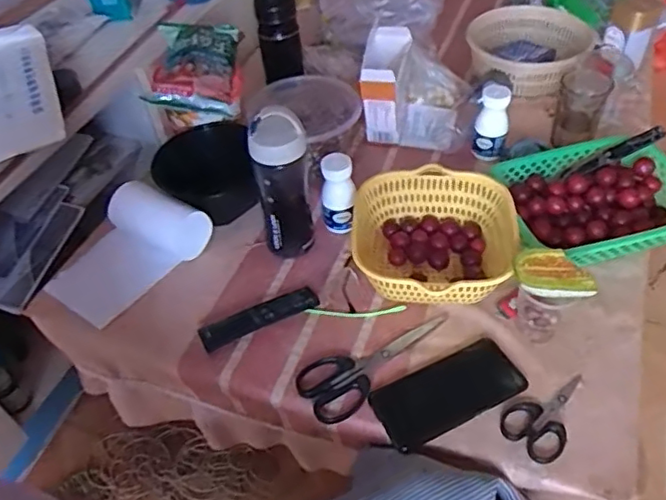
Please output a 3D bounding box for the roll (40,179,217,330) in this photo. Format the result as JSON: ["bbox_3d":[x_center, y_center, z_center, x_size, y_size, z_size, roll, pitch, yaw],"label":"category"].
[{"bbox_3d":[-0.278,-0.002,0.779,0.133,0.075,0.194,32,57,29],"label":"roll"}]

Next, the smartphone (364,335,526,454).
[{"bbox_3d":[0.127,0.154,0.644,0.164,0.012,0.075,-23,50,-15],"label":"smartphone"}]

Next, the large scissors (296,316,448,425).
[{"bbox_3d":[0.055,0.131,0.670,0.189,0.012,0.073,-22,50,-15],"label":"large scissors"}]

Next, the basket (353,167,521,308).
[{"bbox_3d":[0.126,-0.010,0.748,0.200,0.075,0.200,-3,47,3],"label":"basket"}]

